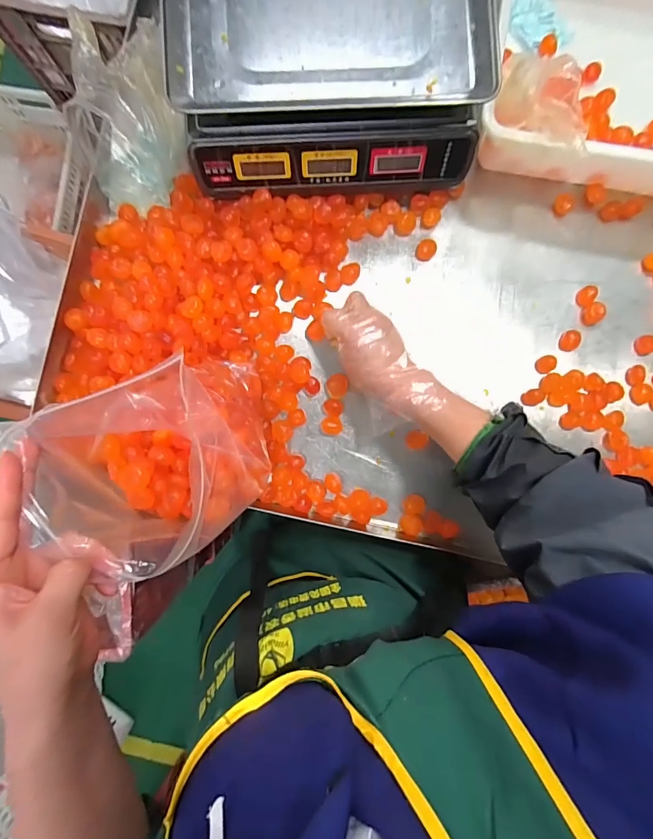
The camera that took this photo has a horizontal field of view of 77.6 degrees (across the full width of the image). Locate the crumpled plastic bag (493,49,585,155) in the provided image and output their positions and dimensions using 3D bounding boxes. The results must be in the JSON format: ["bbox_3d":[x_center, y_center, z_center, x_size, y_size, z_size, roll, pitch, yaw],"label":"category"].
[{"bbox_3d":[0.235,-0.337,0.429,0.084,0.056,0.100,-7,88,-1],"label":"crumpled plastic bag"}]

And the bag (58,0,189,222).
[{"bbox_3d":[-0.235,-0.373,0.490,0.092,0.118,0.202,3,87,-1],"label":"bag"}]

